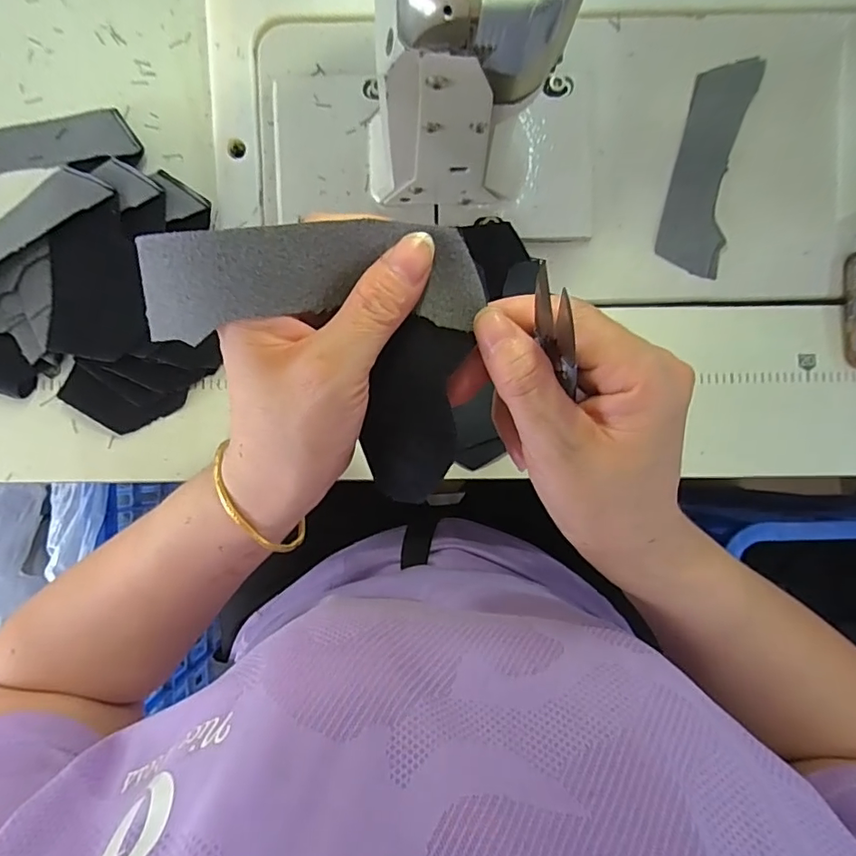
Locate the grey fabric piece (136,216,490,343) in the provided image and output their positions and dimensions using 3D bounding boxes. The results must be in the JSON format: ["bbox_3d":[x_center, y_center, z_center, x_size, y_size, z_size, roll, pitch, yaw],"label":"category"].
[{"bbox_3d":[-0.042,-0.053,0.186,0.118,0.015,0.038,-4,115,-8],"label":"grey fabric piece"}]

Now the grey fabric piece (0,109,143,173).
[{"bbox_3d":[-0.256,-0.185,0.339,0.129,0.009,0.038,-7,87,-1],"label":"grey fabric piece"}]

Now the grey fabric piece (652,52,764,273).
[{"bbox_3d":[0.179,-0.167,0.329,0.040,0.004,0.131,11,95,4],"label":"grey fabric piece"}]

